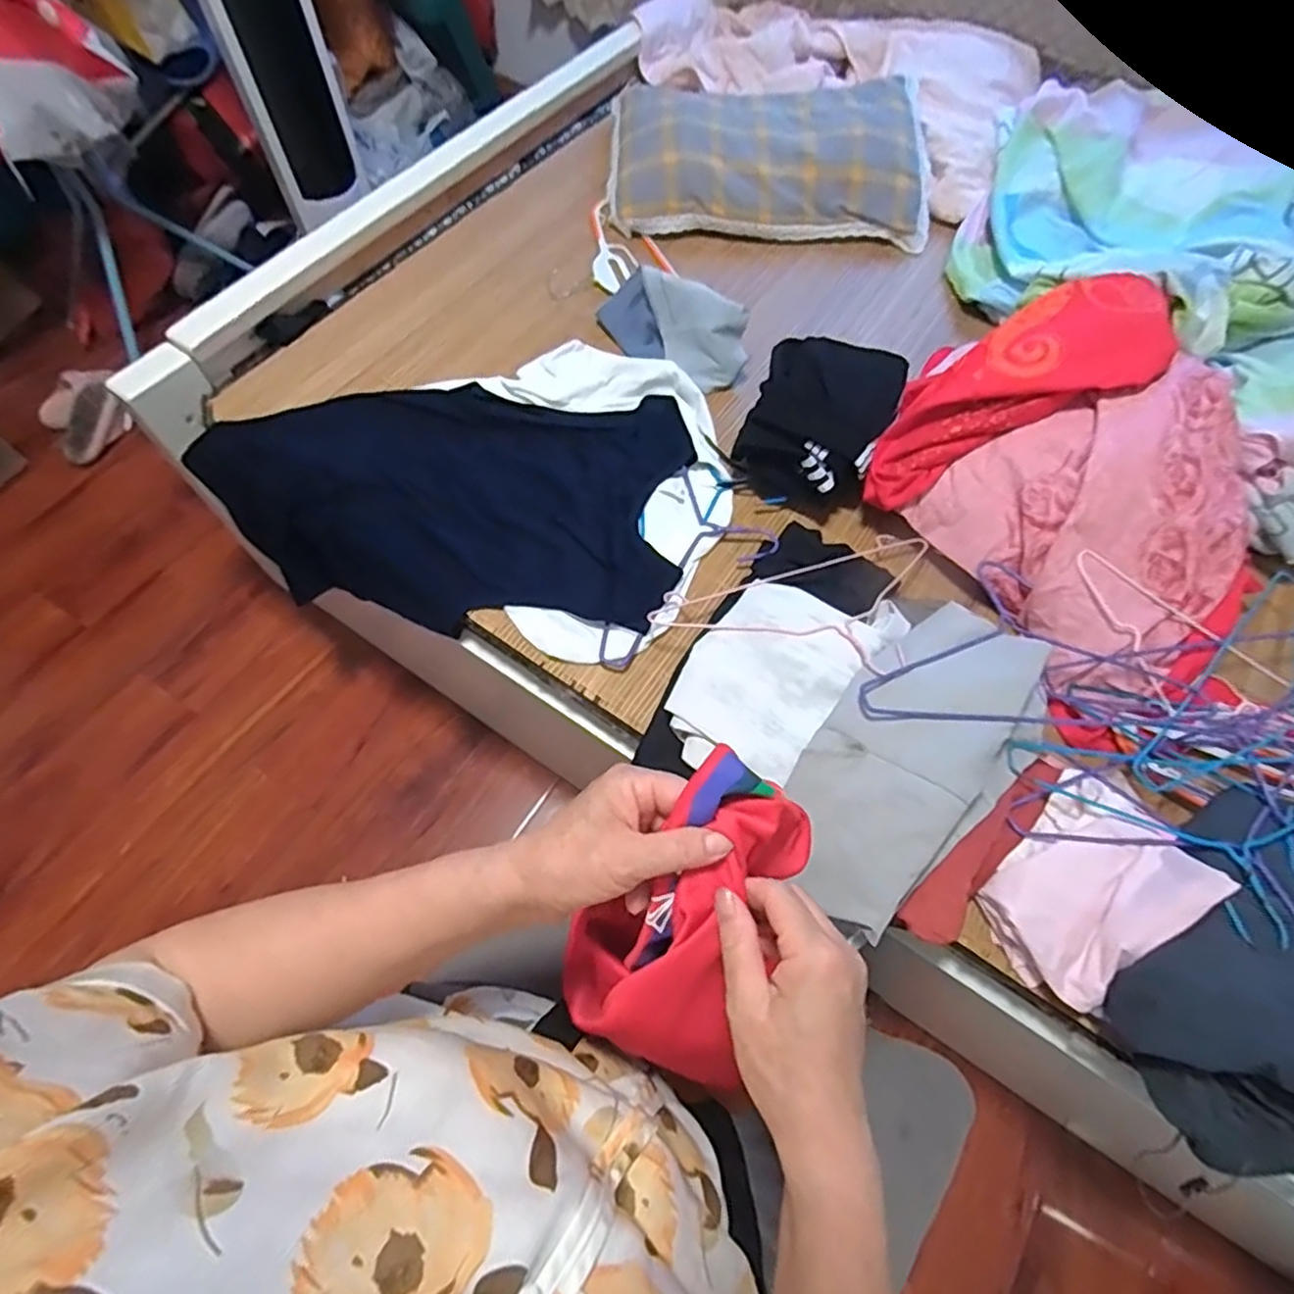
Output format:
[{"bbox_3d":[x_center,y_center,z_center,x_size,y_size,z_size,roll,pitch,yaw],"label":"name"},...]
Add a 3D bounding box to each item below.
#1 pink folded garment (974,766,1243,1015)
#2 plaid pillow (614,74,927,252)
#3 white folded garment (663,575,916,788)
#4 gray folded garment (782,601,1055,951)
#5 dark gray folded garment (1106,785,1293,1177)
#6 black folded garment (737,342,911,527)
[{"bbox_3d":[0.432,0.223,0.642,0.207,0.084,0.136,-38,71,-18],"label":"pink folded garment"},{"bbox_3d":[0.209,-0.843,1.130,0.533,0.112,0.315,4,64,0],"label":"plaid pillow"},{"bbox_3d":[0.139,0.016,0.715,0.161,0.042,0.275,39,69,15],"label":"white folded garment"},{"bbox_3d":[0.264,0.100,0.650,0.167,0.053,0.351,41,69,16],"label":"gray folded garment"},{"bbox_3d":[0.570,0.298,0.583,0.318,0.134,0.237,-35,70,-17],"label":"dark gray folded garment"},{"bbox_3d":[0.228,-0.306,0.862,0.171,0.121,0.226,22,65,8],"label":"black folded garment"}]

